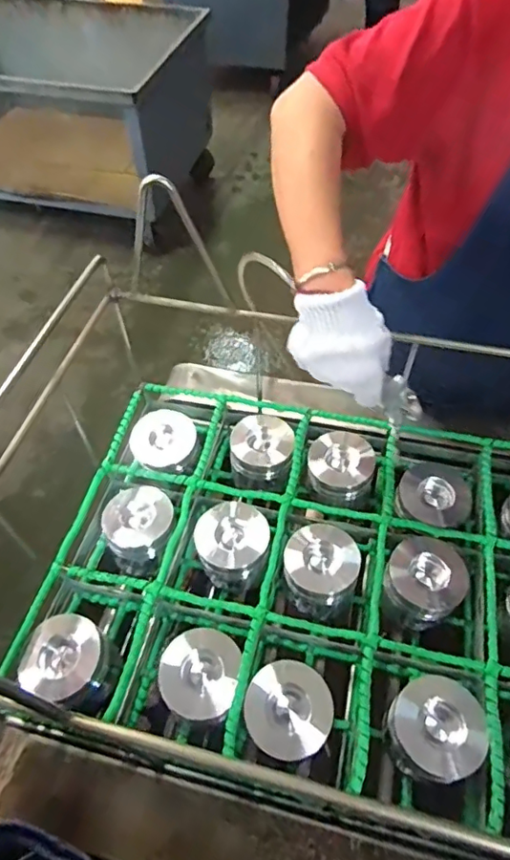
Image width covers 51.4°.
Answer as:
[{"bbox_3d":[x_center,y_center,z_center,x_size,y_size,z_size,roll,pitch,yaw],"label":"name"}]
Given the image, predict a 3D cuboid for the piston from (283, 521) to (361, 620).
[{"bbox_3d":[0.083,0.177,0.687,0.094,0.086,0.104,4,55,4],"label":"piston"}]

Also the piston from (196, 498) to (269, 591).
[{"bbox_3d":[-0.029,0.151,0.702,0.091,0.084,0.091,-1,55,1],"label":"piston"}]

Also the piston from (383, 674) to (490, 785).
[{"bbox_3d":[0.193,0.326,0.575,0.092,0.084,0.090,-1,55,1],"label":"piston"}]

